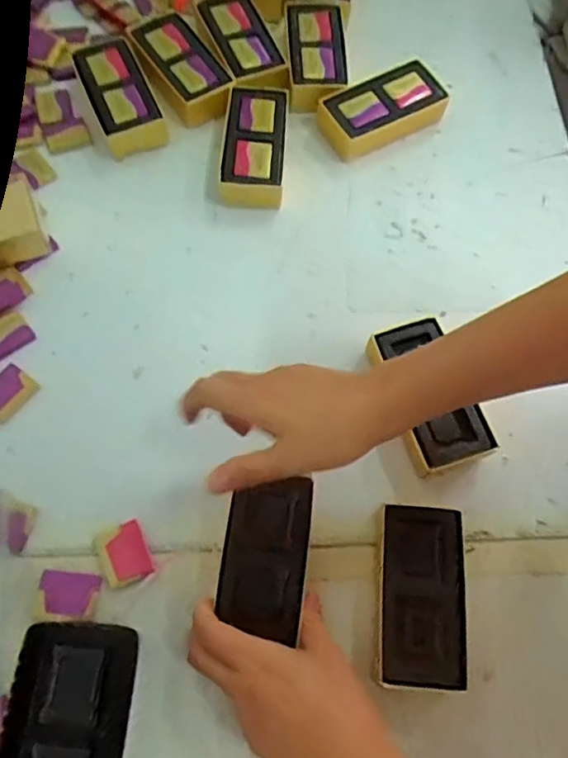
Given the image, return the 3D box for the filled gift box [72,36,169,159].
[{"bbox_3d":[-0.156,-0.269,0.553,0.058,0.028,0.116,-22,72,-11],"label":"filled gift box"}]

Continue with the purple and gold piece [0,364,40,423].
[{"bbox_3d":[-0.213,0.010,0.452,0.032,0.004,0.038,34,71,10],"label":"purple and gold piece"}]

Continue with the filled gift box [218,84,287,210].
[{"bbox_3d":[-0.027,-0.214,0.538,0.055,0.029,0.112,4,69,-1],"label":"filled gift box"}]

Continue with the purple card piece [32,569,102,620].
[{"bbox_3d":[-0.146,0.146,0.398,0.041,0.004,0.030,3,60,2],"label":"purple card piece"}]

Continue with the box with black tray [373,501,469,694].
[{"bbox_3d":[0.090,0.146,0.401,0.058,0.035,0.111,5,69,-1],"label":"box with black tray"}]

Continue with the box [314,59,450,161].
[{"bbox_3d":[0.097,-0.255,0.557,0.117,0.036,0.063,-25,72,-12],"label":"box"}]

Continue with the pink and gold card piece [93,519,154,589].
[{"bbox_3d":[-0.113,0.122,0.411,0.031,0.004,0.042,-23,72,-11],"label":"pink and gold card piece"}]

